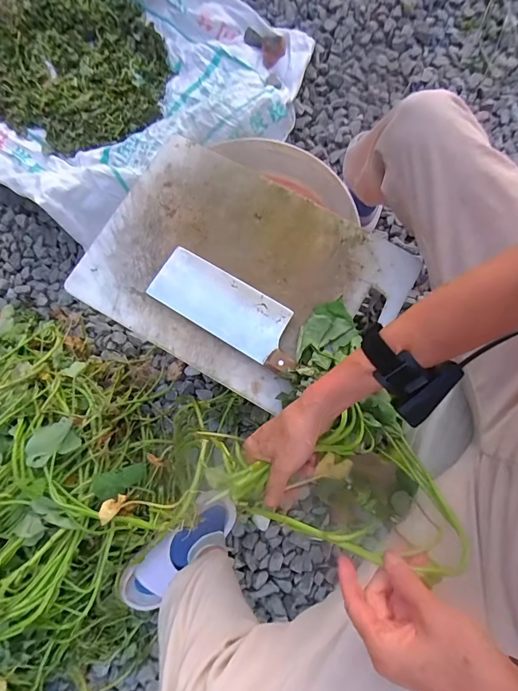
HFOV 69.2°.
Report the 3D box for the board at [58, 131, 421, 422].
[{"bbox_3d":[-0.022,-0.096,0.498,0.390,0.015,0.277,30,82,6],"label":"board"}]

